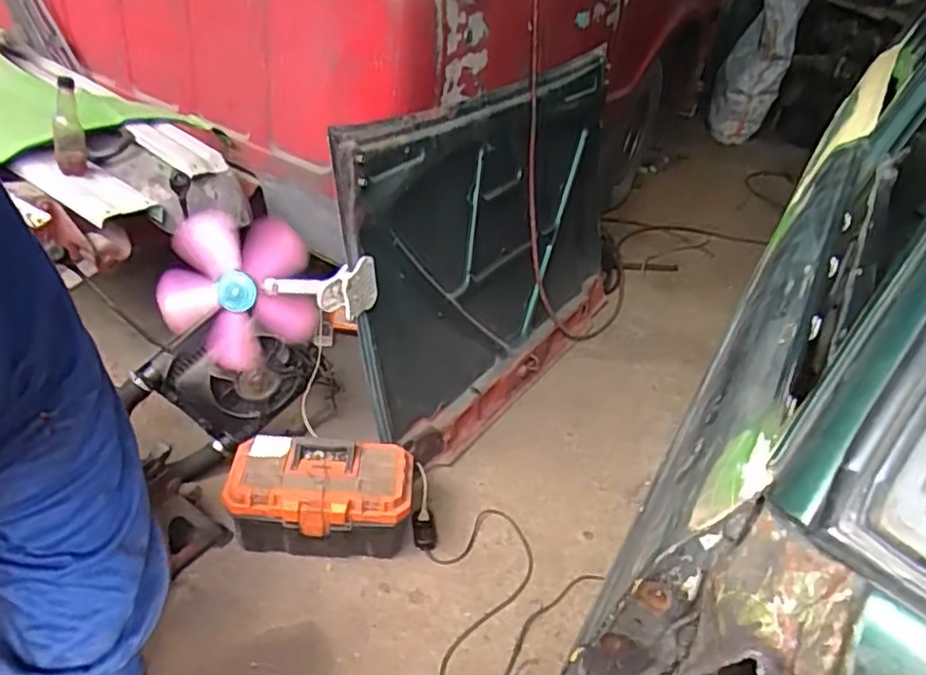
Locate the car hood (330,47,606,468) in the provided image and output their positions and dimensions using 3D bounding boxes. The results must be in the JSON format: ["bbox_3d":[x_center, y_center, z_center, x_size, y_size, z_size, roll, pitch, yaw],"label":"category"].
[{"bbox_3d":[0.143,-0.235,1.805,0.235,0.791,1.178,28,43,25],"label":"car hood"}]

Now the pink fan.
[{"bbox_3d":[-0.376,-0.087,1.302,0.367,0.215,0.204,9,38,1],"label":"pink fan"}]

